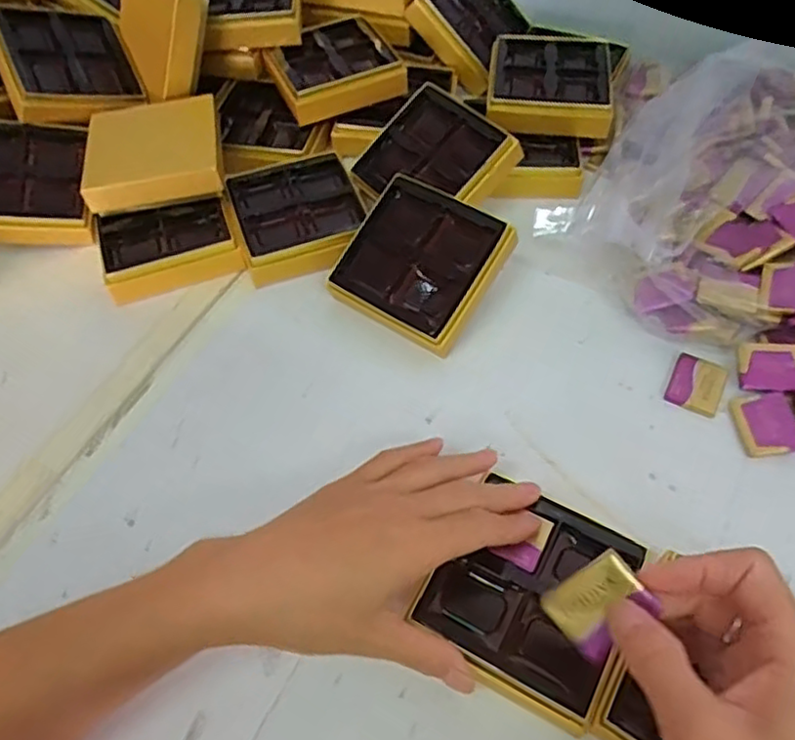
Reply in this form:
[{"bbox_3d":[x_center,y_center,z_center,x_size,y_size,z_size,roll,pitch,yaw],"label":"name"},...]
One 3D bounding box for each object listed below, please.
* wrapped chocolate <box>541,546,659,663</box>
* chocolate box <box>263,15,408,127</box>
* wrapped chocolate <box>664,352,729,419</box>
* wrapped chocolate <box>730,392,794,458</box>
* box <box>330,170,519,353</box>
[{"bbox_3d":[0.086,0.099,0.278,0.037,0.008,0.035,-41,82,7],"label":"wrapped chocolate"},{"bbox_3d":[-0.055,-0.253,0.561,0.096,0.031,0.085,-24,58,-13],"label":"chocolate box"},{"bbox_3d":[0.193,0.009,0.427,0.032,0.004,0.040,23,60,17],"label":"wrapped chocolate"},{"bbox_3d":[0.225,0.032,0.405,0.033,0.008,0.041,-5,56,0],"label":"wrapped chocolate"},{"bbox_3d":[0.015,-0.074,0.457,0.098,0.030,0.099,31,85,16],"label":"box"}]

